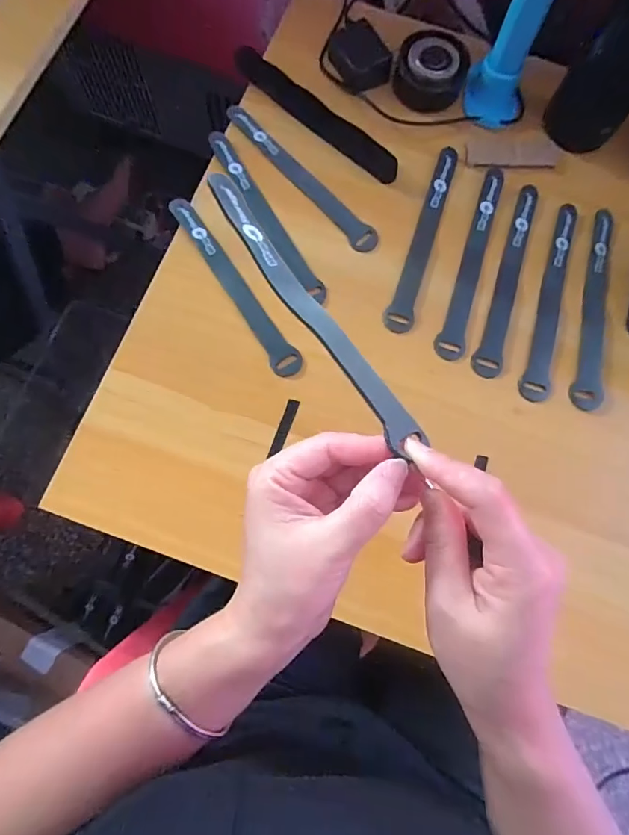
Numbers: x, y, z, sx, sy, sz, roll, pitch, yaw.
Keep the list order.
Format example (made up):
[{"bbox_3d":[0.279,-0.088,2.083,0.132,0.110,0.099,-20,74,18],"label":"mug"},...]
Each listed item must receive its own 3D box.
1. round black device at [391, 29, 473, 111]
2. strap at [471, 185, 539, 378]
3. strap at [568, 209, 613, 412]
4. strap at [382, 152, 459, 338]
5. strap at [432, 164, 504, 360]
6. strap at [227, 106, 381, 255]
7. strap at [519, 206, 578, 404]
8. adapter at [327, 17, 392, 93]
[{"bbox_3d":[0.120,-0.356,0.464,0.071,0.028,0.071,0,77,-2],"label":"round black device"},{"bbox_3d":[0.177,-0.128,0.410,0.023,0.005,0.203,20,77,3],"label":"strap"},{"bbox_3d":[0.251,-0.104,0.403,0.023,0.005,0.206,15,74,3],"label":"strap"},{"bbox_3d":[0.101,-0.170,0.419,0.023,0.004,0.207,17,74,4],"label":"strap"},{"bbox_3d":[0.147,-0.144,0.414,0.024,0.004,0.205,20,77,3],"label":"strap"},{"bbox_3d":[-0.014,-0.234,0.434,0.024,0.004,0.205,-38,81,-10],"label":"strap"},{"bbox_3d":[0.215,-0.109,0.405,0.024,0.004,0.204,19,74,4],"label":"strap"},{"bbox_3d":[0.046,-0.381,0.476,0.048,0.020,0.072,-24,76,-8],"label":"adapter"}]

